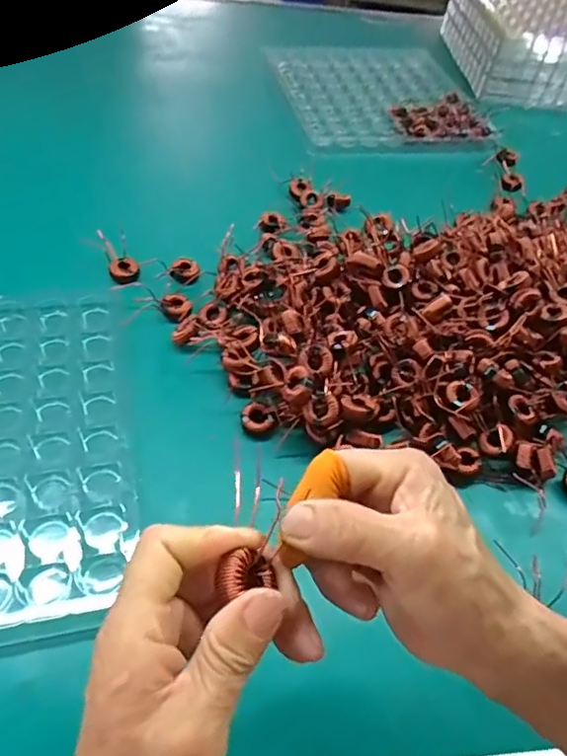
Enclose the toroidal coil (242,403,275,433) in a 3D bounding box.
[{"bbox_3d":[-0.021,0.034,0.457,0.023,0.018,0.021,3,50,-3],"label":"toroidal coil"}]

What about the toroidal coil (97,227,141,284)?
[{"bbox_3d":[-0.158,-0.118,0.552,0.027,0.011,0.057,-20,85,-21],"label":"toroidal coil"}]

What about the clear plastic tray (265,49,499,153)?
[{"bbox_3d":[0.141,-0.430,0.860,0.278,0.016,0.293,-9,51,-13],"label":"clear plastic tray"}]

